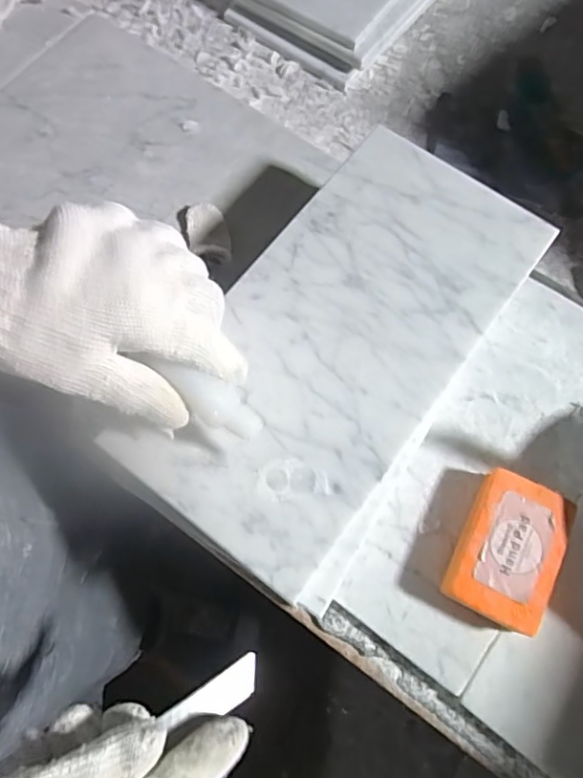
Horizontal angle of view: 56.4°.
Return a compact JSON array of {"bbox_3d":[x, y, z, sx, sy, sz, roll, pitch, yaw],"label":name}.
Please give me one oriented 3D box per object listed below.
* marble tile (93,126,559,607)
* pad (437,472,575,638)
[{"bbox_3d":[0.033,-0.037,0.351,0.150,0.005,0.303,32,73,10],"label":"marble tile"},{"bbox_3d":[0.144,0.109,0.370,0.063,0.032,0.093,23,72,9],"label":"pad"}]

